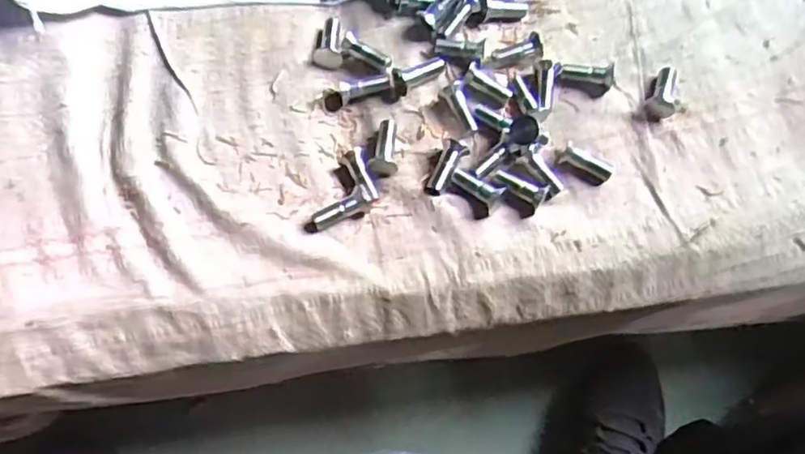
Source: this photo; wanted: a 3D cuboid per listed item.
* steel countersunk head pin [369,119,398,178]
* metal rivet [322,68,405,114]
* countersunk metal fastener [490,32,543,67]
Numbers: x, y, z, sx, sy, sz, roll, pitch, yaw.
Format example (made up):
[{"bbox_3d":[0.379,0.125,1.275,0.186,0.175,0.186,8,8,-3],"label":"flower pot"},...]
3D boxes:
[{"bbox_3d":[-0.011,-0.051,0.423,0.017,0.016,0.038,6,70,-1],"label":"steel countersunk head pin"},{"bbox_3d":[-0.026,-0.093,0.436,0.056,0.016,0.016,-10,71,-7],"label":"metal rivet"},{"bbox_3d":[0.079,-0.122,0.449,0.037,0.013,0.015,-13,71,-8],"label":"countersunk metal fastener"}]

